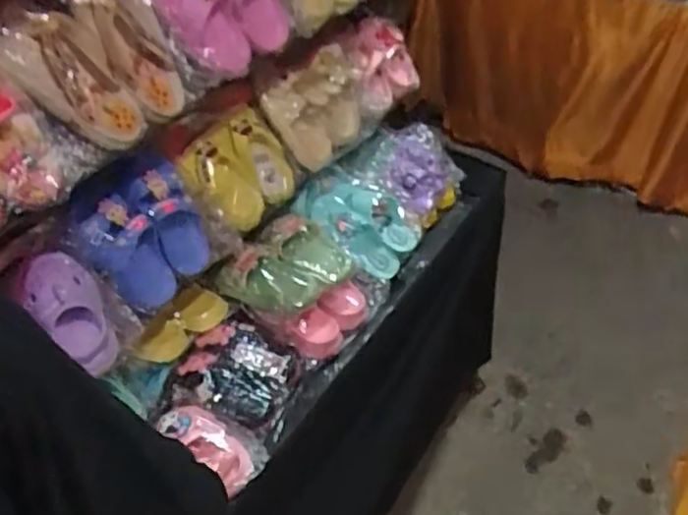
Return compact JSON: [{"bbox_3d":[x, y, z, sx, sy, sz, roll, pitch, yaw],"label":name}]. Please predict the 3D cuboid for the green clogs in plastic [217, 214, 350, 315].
[{"bbox_3d":[-0.081,0.014,1.034,0.134,0.067,0.187,31,51,32],"label":"green clogs in plastic"}]

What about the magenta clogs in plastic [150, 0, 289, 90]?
[{"bbox_3d":[-0.160,-0.328,0.876,0.080,0.170,0.191,-20,16,49],"label":"magenta clogs in plastic"}]

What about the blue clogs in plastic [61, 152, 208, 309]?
[{"bbox_3d":[-0.260,-0.031,0.881,0.068,0.185,0.165,5,37,43],"label":"blue clogs in plastic"}]

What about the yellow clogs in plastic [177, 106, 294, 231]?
[{"bbox_3d":[-0.150,-0.124,1.007,0.069,0.159,0.208,-6,31,42],"label":"yellow clogs in plastic"}]

